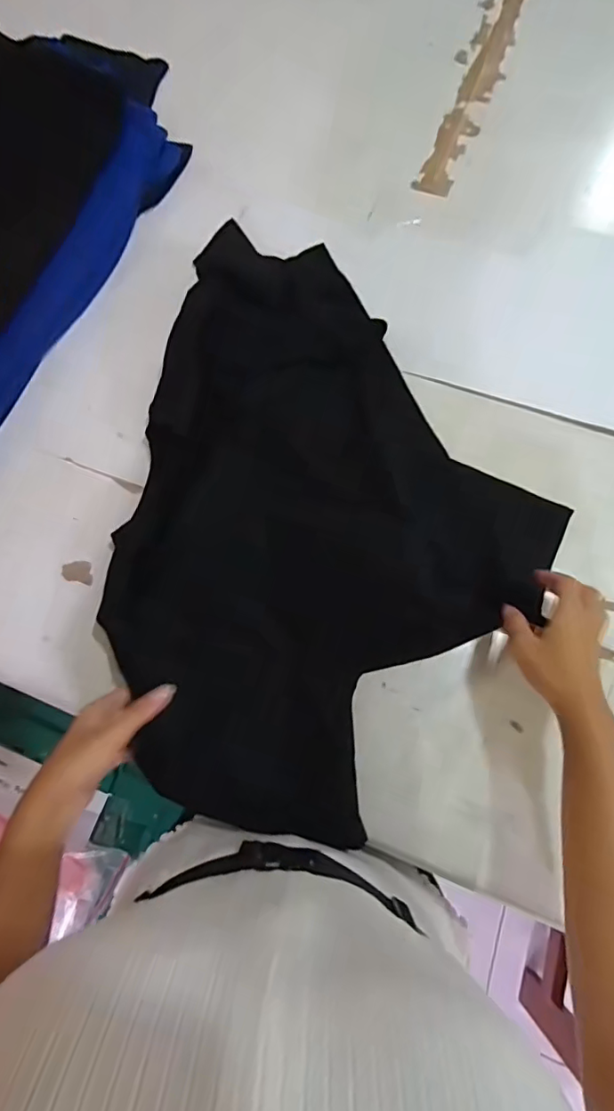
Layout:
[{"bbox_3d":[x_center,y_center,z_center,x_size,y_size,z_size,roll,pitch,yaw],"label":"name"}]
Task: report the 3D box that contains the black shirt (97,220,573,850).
[{"bbox_3d":[0.023,-0.052,0.498,0.387,0.047,0.567,6,71,4],"label":"black shirt"}]

